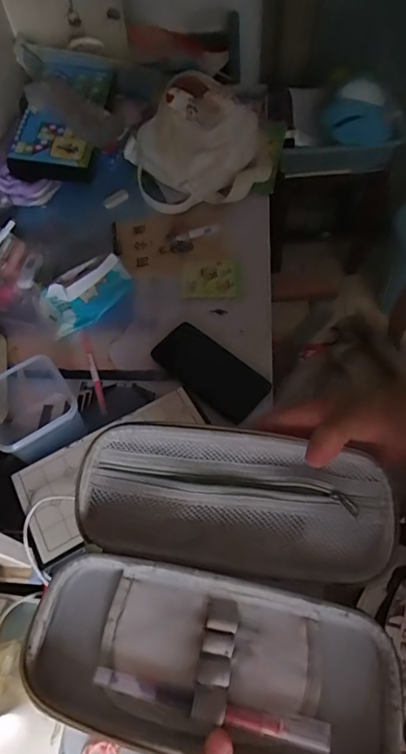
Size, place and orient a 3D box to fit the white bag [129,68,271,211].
[{"bbox_3d":[-0.005,-0.428,0.857,0.247,0.108,0.222,-15,61,-7],"label":"white bag"}]

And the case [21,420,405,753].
[{"bbox_3d":[0.014,0.134,0.321,0.223,0.028,0.196,8,61,6],"label":"case"}]

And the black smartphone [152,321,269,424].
[{"bbox_3d":[0.007,-0.011,0.666,0.173,0.011,0.082,40,68,21],"label":"black smartphone"}]

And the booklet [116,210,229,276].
[{"bbox_3d":[-0.056,-0.230,0.806,0.186,0.014,0.135,-4,63,5],"label":"booklet"}]

